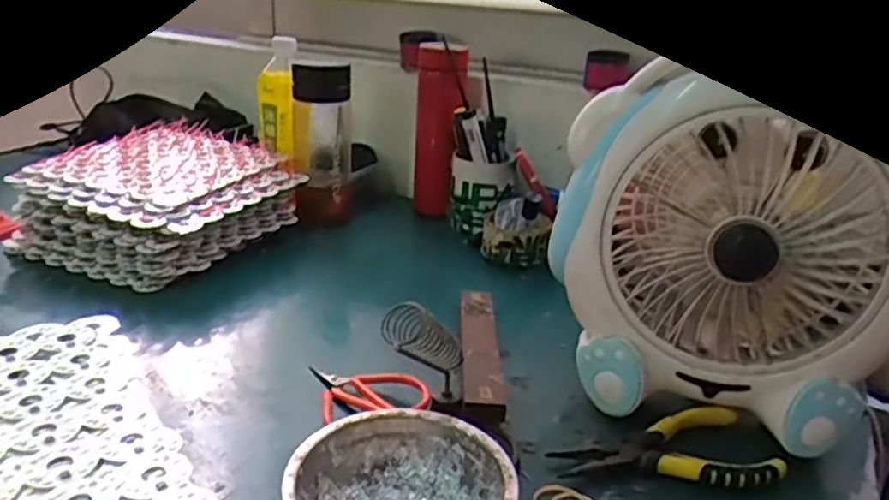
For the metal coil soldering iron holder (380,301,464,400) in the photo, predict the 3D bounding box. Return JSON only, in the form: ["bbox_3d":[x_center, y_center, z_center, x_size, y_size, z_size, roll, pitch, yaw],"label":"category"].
[{"bbox_3d":[-0.009,0.067,0.467,0.028,0.039,0.097,20,-15,33],"label":"metal coil soldering iron holder"}]

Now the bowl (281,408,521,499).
[{"bbox_3d":[-0.026,0.146,0.397,0.125,0.047,0.121,5,21,-2],"label":"bowl"}]

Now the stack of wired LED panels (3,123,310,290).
[{"bbox_3d":[-0.318,-0.057,0.798,0.252,0.099,0.248,13,22,18],"label":"stack of wired LED panels"}]

